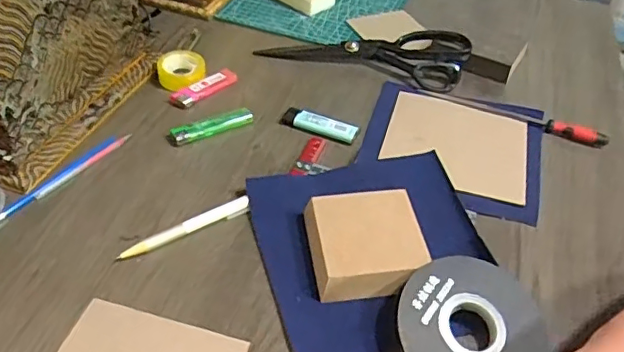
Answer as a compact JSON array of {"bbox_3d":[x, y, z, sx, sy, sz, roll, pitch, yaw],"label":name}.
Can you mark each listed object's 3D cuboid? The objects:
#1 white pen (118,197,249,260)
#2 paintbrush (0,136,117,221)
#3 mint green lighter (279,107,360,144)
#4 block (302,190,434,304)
[{"bbox_3d":[-0.103,0.043,0.466,0.114,0.008,0.013,-22,50,-25],"label":"white pen"},{"bbox_3d":[-0.236,0.009,0.497,0.012,0.005,0.160,25,48,19],"label":"paintbrush"},{"bbox_3d":[0.008,-0.053,0.568,0.078,0.012,0.021,19,46,14],"label":"mint green lighter"},{"bbox_3d":[0.042,0.054,0.450,0.088,0.029,0.086,-3,45,-9],"label":"block"}]

